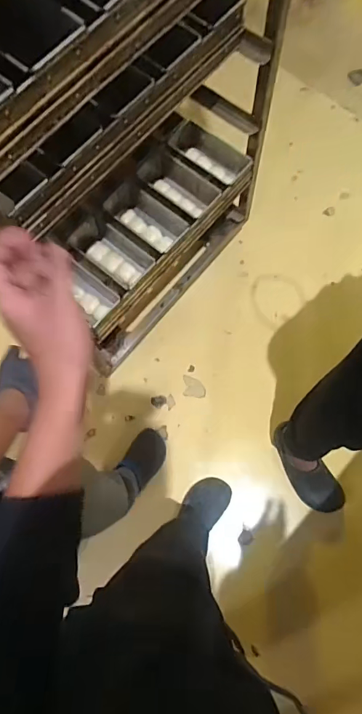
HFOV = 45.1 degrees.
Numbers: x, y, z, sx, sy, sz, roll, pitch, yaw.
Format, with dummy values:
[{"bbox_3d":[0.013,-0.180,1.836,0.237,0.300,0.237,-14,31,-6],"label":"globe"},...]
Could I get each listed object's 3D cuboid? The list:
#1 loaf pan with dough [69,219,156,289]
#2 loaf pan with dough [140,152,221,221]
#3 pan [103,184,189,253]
[{"bbox_3d":[-0.160,-0.255,1.082,0.209,0.077,0.112,34,77,11],"label":"loaf pan with dough"},{"bbox_3d":[-0.003,-0.437,1.135,0.212,0.072,0.110,36,77,12],"label":"loaf pan with dough"},{"bbox_3d":[-0.084,-0.348,1.108,0.220,0.085,0.110,35,77,11],"label":"pan"}]

